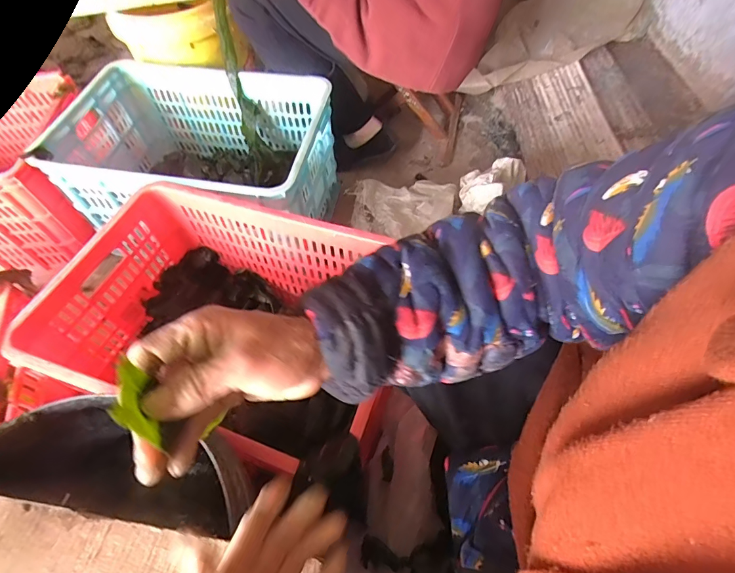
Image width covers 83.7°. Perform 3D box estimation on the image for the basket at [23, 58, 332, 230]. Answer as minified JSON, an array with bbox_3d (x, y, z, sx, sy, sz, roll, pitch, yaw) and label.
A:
[{"bbox_3d":[-0.383,-0.272,0.927,0.568,0.249,0.406,6,57,6],"label":"basket"}]

